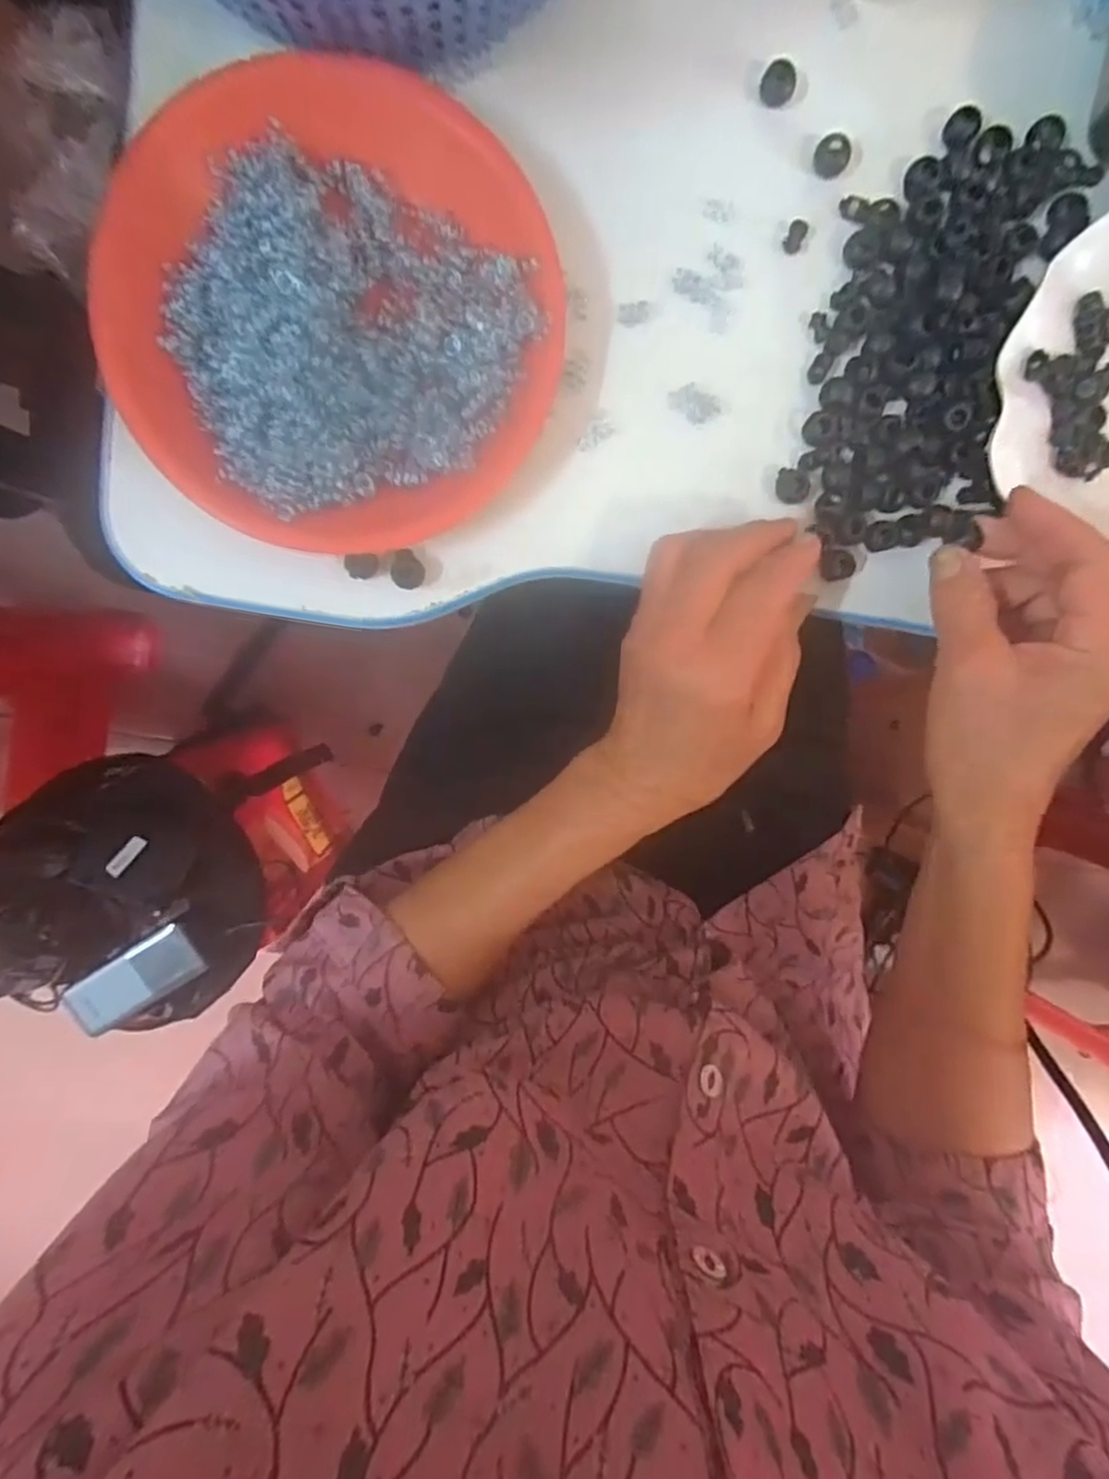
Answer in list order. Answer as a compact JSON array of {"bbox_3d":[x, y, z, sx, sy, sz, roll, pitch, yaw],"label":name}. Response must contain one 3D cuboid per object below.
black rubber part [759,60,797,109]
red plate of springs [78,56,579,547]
[{"bbox_3d":[0.101,-0.295,0.315,0.015,0.009,0.014,0,98,-3],"label":"black rubber part"},{"bbox_3d":[-0.095,-0.184,0.306,0.185,0.036,0.189,0,98,-3],"label":"red plate of springs"}]

